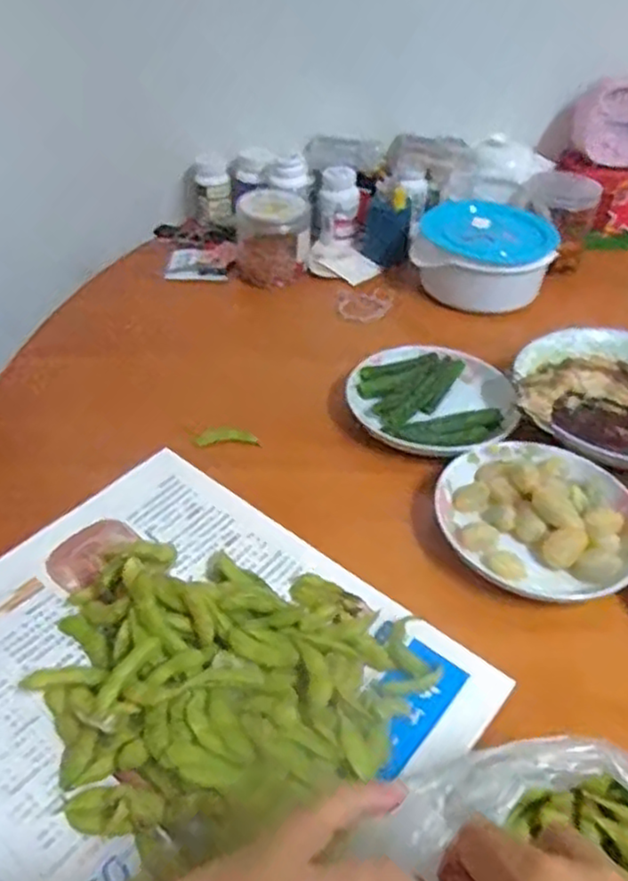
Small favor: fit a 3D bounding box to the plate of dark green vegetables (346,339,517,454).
[{"bbox_3d":[0.109,-0.039,0.633,0.148,0.027,0.150,1,41,-1],"label":"plate of dark green vegetables"}]

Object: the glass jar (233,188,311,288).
[{"bbox_3d":[-0.050,-0.240,0.807,0.084,0.090,0.084,1,41,-1],"label":"glass jar"}]

